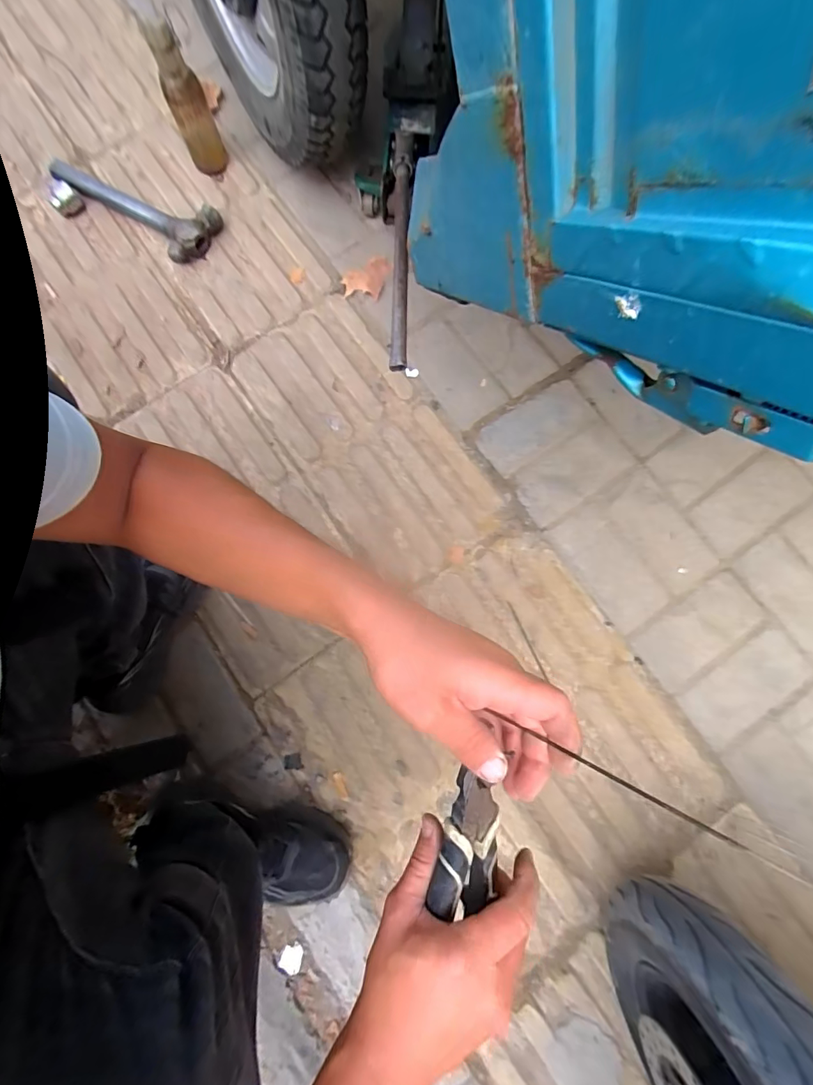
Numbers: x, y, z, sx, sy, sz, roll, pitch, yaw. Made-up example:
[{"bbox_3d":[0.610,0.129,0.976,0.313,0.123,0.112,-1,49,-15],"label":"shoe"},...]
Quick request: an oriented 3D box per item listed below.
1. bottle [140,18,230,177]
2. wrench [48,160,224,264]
[{"bbox_3d":[-0.357,-0.714,0.719,0.061,0.202,0.055,-26,79,-4],"label":"bottle"},{"bbox_3d":[-0.496,-0.594,0.784,0.341,0.042,0.105,25,80,6],"label":"wrench"}]

